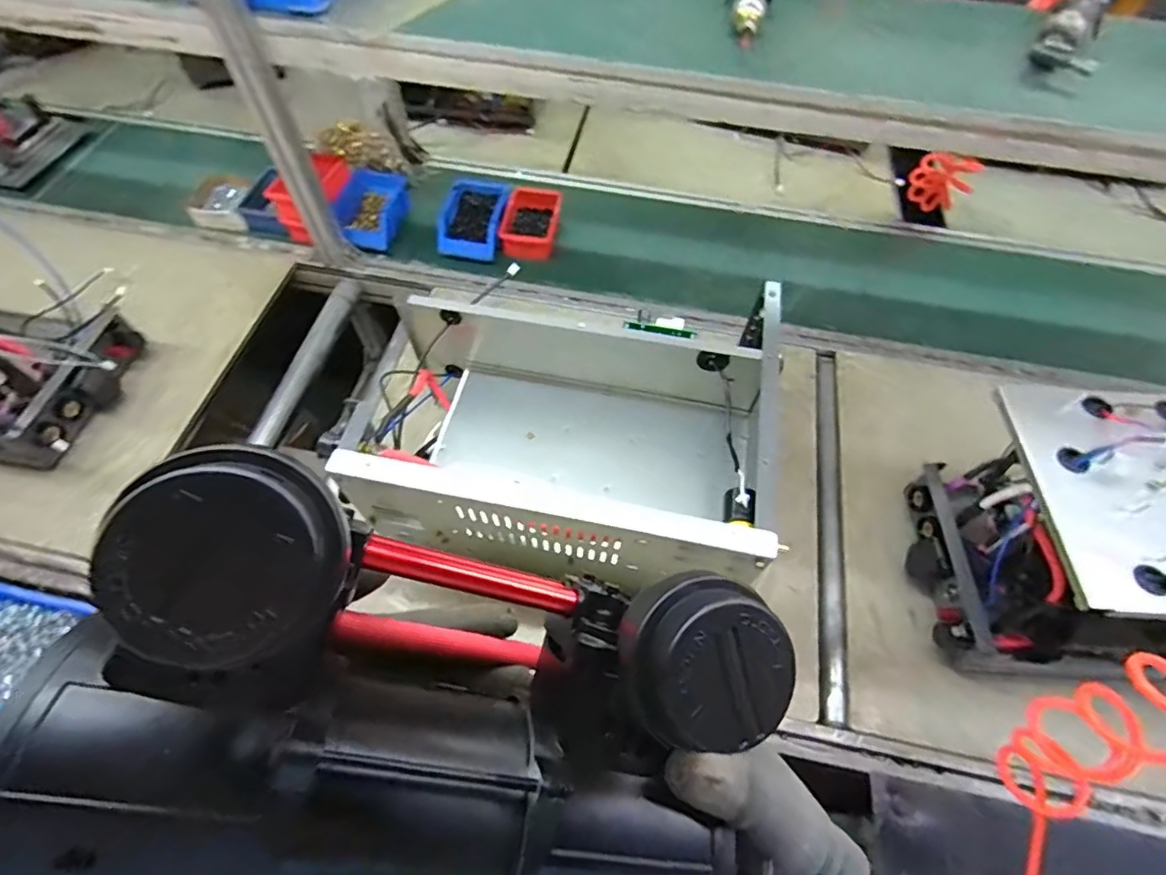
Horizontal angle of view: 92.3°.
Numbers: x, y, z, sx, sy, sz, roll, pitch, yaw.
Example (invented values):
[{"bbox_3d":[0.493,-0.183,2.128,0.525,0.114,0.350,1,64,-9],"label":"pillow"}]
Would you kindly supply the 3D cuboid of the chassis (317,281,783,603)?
[{"bbox_3d":[-0.027,-0.029,0.697,0.480,0.158,0.342,10,60,6],"label":"chassis"}]

